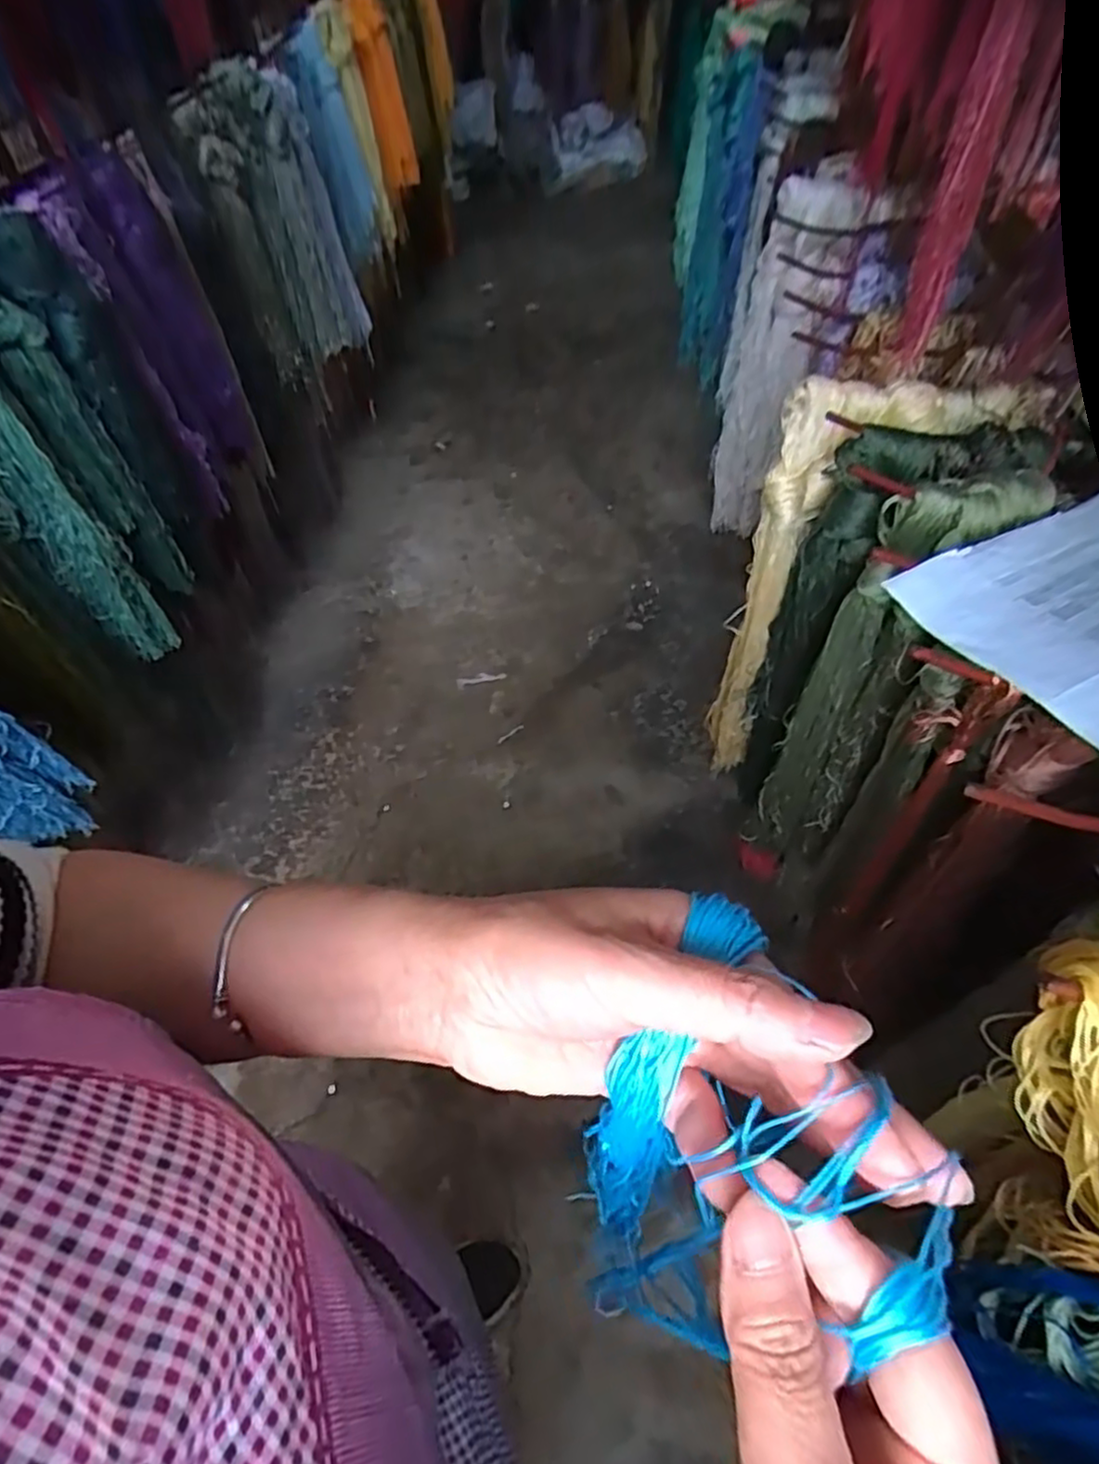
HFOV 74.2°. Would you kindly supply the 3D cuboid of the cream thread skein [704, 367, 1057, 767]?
[{"bbox_3d":[0.334,-0.149,0.860,0.250,0.496,0.097,-7,51,-2],"label":"cream thread skein"}]

